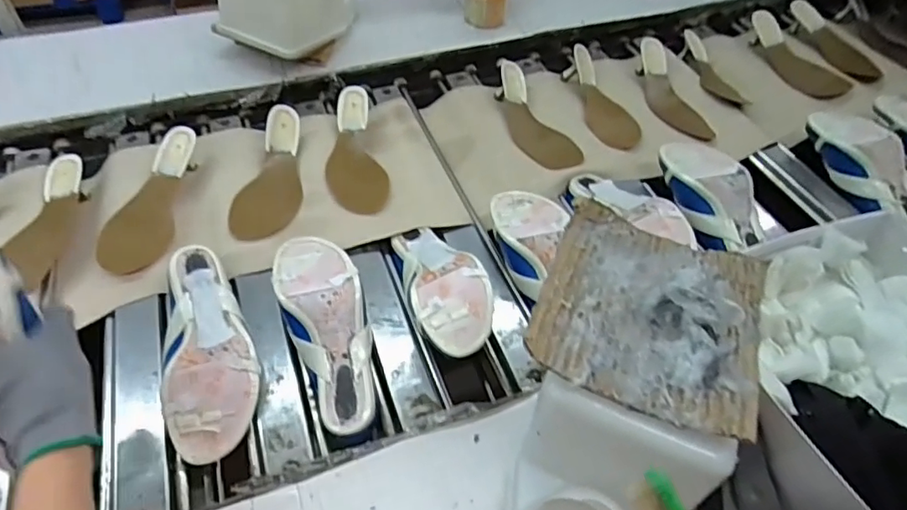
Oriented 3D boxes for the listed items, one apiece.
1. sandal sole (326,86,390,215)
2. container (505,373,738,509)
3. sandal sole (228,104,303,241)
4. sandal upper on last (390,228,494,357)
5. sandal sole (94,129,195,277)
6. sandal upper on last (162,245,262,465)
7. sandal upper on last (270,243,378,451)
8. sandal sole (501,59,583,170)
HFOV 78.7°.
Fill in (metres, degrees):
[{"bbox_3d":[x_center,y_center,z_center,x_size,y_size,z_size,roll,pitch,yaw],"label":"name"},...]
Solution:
[{"bbox_3d":[-0.147,-0.158,0.806,0.080,0.042,0.236,-8,50,-12],"label":"sandal sole"},{"bbox_3d":[0.092,0.193,0.394,0.128,0.169,0.116,25,51,16],"label":"container"},{"bbox_3d":[-0.260,-0.119,0.768,0.091,0.043,0.220,-5,50,-9],"label":"sandal sole"},{"bbox_3d":[-0.018,0.029,0.632,0.088,0.054,0.212,-14,37,-17],"label":"sandal upper on last"},{"bbox_3d":[-0.400,-0.076,0.721,0.083,0.050,0.222,2,49,-3],"label":"sandal sole"},{"bbox_3d":[-0.255,0.093,0.577,0.087,0.059,0.217,-14,52,-16],"label":"sandal upper on last"},{"bbox_3d":[-0.133,0.078,0.591,0.085,0.051,0.230,-15,69,-17],"label":"sandal upper on last"},{"bbox_3d":[0.124,-0.226,0.883,0.090,0.042,0.230,-16,52,-18],"label":"sandal sole"}]

